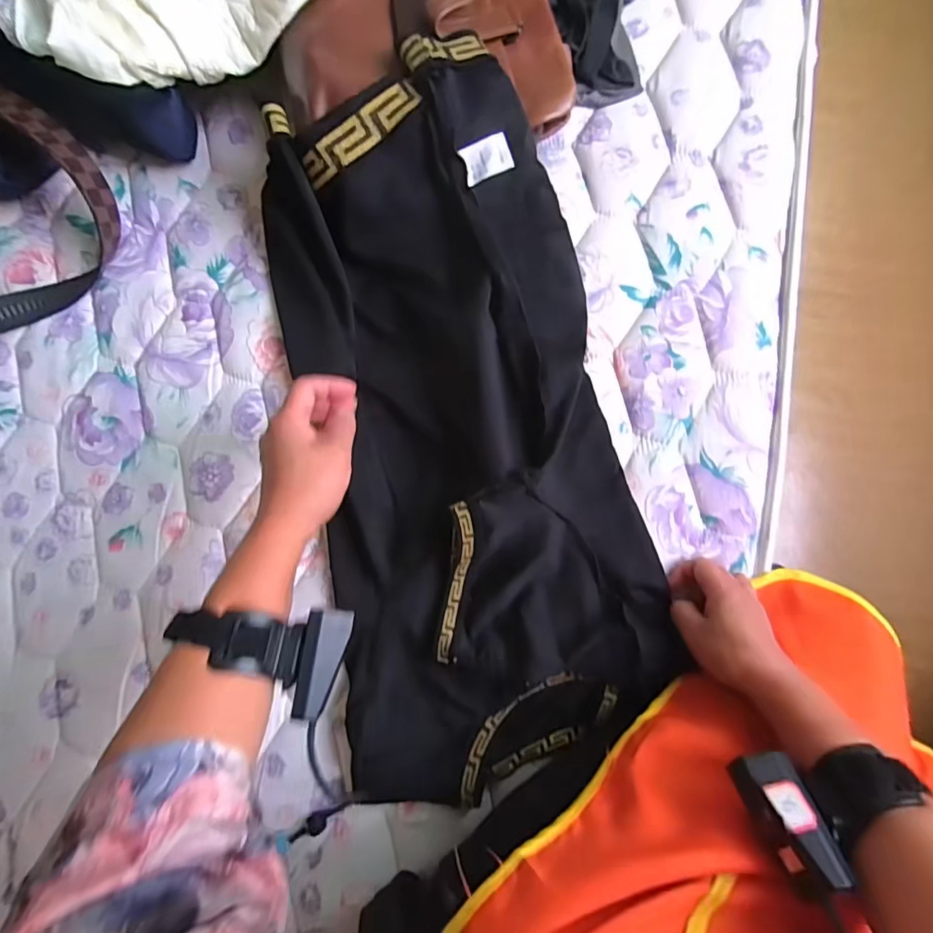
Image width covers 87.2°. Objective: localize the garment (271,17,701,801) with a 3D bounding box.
[{"bbox_3d":[-0.002,-0.030,0.446,0.291,0.071,0.606,-11,89,2],"label":"garment"}]

